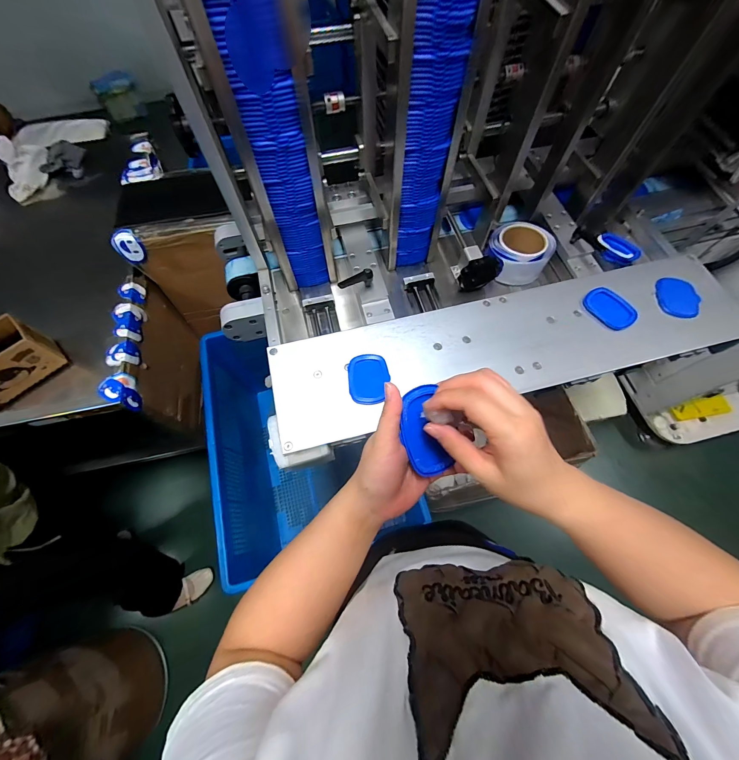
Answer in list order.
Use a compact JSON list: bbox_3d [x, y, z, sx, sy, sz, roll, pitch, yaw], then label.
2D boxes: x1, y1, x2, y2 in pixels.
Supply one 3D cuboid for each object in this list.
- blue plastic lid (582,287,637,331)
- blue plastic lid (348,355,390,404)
[{"bbox_3d":[0.413,-0.123,0.553,0.059,0.010,0.084,-39,71,-15],"label":"blue plastic lid"},{"bbox_3d":[-0.001,-0.002,0.503,0.063,0.013,0.077,-7,66,-2],"label":"blue plastic lid"}]

